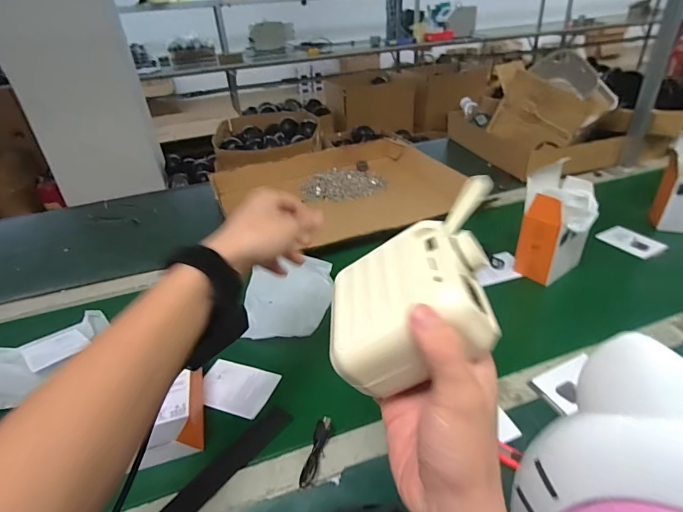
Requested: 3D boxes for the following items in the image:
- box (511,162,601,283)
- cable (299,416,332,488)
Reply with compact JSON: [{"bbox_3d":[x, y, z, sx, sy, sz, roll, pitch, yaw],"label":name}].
[{"bbox_3d":[0.345,-0.046,0.642,0.102,0.157,0.092,-24,39,-28],"label":"box"},{"bbox_3d":[-0.026,0.205,0.423,0.017,0.013,0.071,7,35,14],"label":"cable"}]

